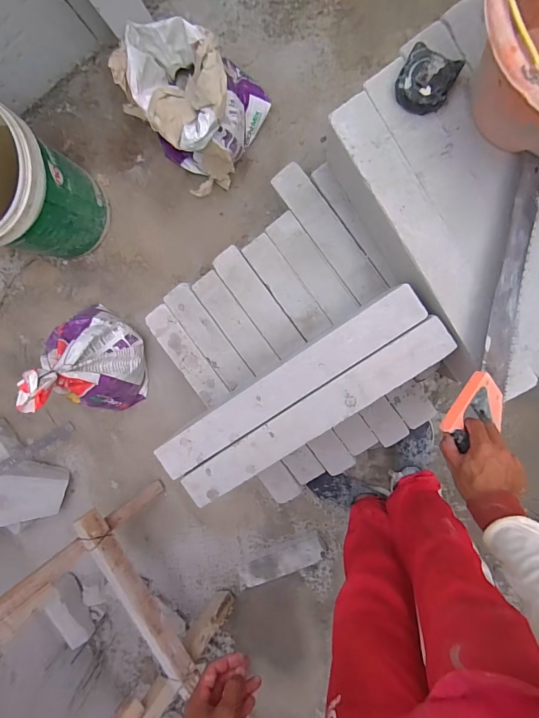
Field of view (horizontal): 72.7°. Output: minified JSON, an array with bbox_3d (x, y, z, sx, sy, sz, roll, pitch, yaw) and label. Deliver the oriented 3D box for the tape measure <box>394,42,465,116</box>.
[{"bbox_3d":[0.250,-0.441,0.587,0.086,0.042,0.083,29,99,3],"label":"tape measure"}]

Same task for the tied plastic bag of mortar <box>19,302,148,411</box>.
[{"bbox_3d":[-0.500,0.016,0.966,0.228,0.392,0.277,14,98,6],"label":"tied plastic bag of mortar"}]

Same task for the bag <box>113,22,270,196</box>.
[{"bbox_3d":[-0.208,-0.630,0.918,0.317,0.248,0.313,26,99,4],"label":"bag"}]

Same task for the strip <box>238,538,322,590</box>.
[{"bbox_3d":[0.030,0.639,1.146,0.305,0.047,0.086,-30,92,10],"label":"strip"}]

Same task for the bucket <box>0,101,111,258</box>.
[{"bbox_3d":[-0.641,-0.413,0.888,0.300,0.413,0.298,1,97,7],"label":"bucket"}]

